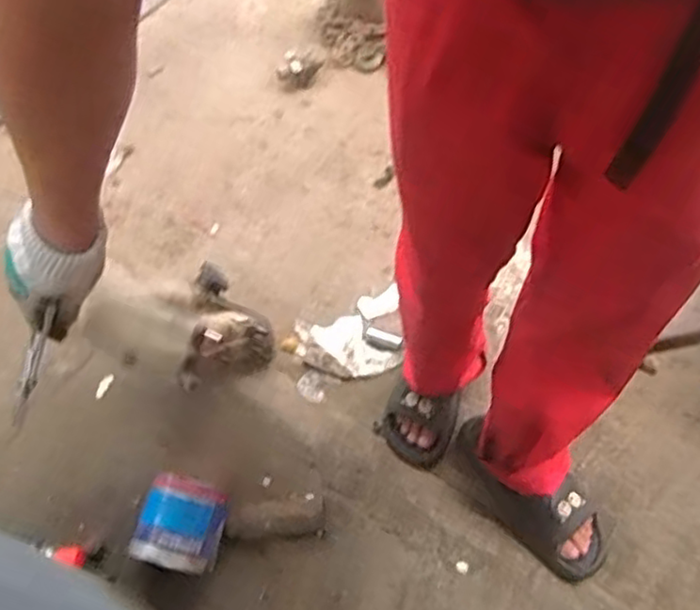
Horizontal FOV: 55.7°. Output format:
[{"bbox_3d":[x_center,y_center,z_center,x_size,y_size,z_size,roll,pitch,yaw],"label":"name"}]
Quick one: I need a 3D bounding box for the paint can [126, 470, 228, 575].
[{"bbox_3d":[-0.243,0.315,0.948,0.109,0.095,0.113,-2,59,3],"label":"paint can"}]

